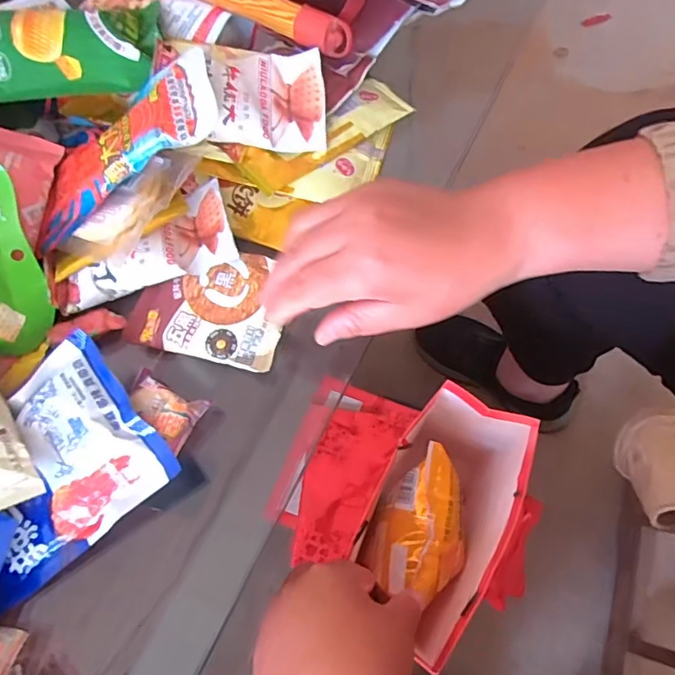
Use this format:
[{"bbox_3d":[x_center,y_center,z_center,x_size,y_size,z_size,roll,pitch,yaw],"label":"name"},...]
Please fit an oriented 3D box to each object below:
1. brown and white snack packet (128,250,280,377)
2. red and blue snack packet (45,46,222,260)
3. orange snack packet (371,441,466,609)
[{"bbox_3d":[-0.090,-0.025,0.367,0.104,0.016,0.079,12,69,8],"label":"brown and white snack packet"},{"bbox_3d":[-0.157,-0.134,0.371,0.166,0.020,0.085,-34,69,12],"label":"red and blue snack packet"},{"bbox_3d":[0.074,0.154,0.442,0.073,0.046,0.113,10,69,7],"label":"orange snack packet"}]

